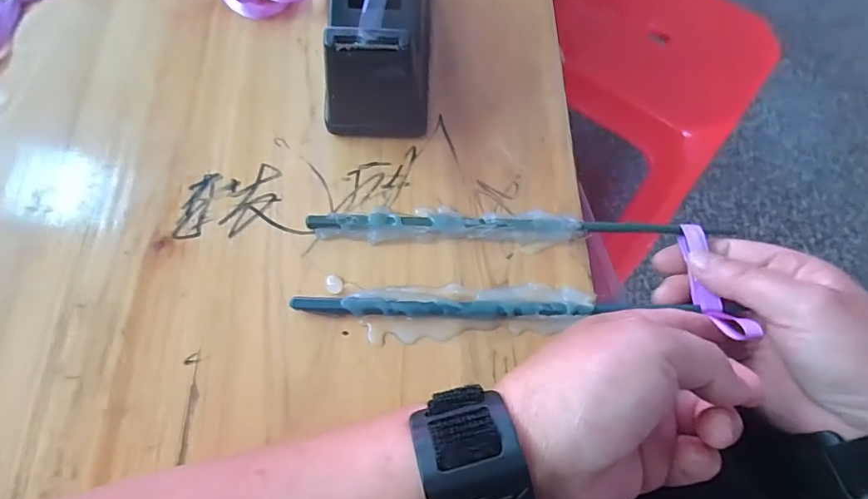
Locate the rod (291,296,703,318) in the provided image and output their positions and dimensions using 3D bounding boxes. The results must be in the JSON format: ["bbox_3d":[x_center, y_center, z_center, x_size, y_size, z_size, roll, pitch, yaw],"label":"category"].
[{"bbox_3d":[0.032,0.030,0.250,0.205,0.006,0.009,1,67,-2],"label":"rod"}]

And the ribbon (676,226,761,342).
[{"bbox_3d":[0.145,0.015,0.254,0.011,0.018,0.069,-4,58,0],"label":"ribbon"}]

